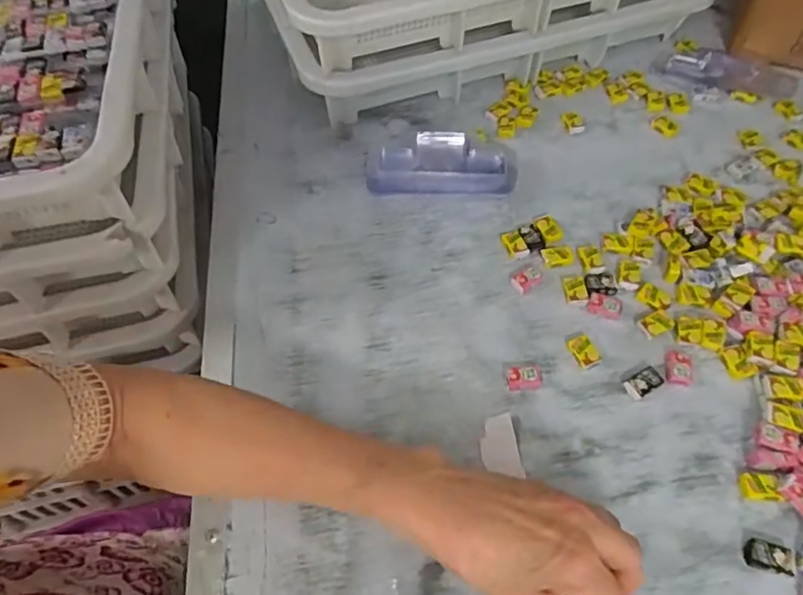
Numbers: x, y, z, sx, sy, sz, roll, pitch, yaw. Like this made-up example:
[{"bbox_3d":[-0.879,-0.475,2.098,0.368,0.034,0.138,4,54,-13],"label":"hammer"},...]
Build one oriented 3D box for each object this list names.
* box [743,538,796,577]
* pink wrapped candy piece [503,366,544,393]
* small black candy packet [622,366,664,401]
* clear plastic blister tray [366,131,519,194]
[{"bbox_3d":[0.236,0.165,0.363,0.030,0.007,0.018,8,56,9],"label":"box"},{"bbox_3d":[0.093,0.062,0.436,0.029,0.009,0.017,-8,55,-1],"label":"pink wrapped candy piece"},{"bbox_3d":[0.185,0.065,0.433,0.028,0.010,0.016,-25,58,-13],"label":"small black candy packet"},{"bbox_3d":[0.039,-0.132,0.559,0.139,0.029,0.069,0,55,4],"label":"clear plastic blister tray"}]

